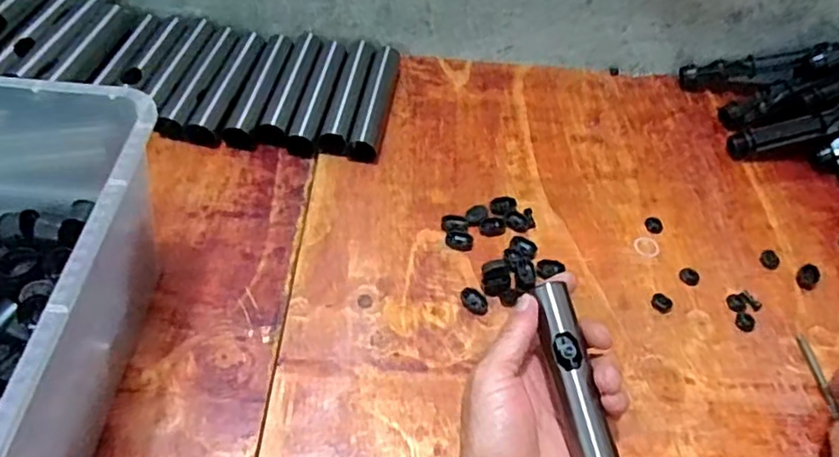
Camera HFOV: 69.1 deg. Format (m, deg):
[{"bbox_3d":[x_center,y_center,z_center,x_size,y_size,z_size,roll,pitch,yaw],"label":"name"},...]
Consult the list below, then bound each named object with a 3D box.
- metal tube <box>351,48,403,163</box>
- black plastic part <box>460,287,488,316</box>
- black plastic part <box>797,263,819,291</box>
[{"bbox_3d":[-0.038,-0.118,0.574,0.022,0.023,0.145,9,52,2],"label":"metal tube"},{"bbox_3d":[0.041,0.054,0.456,0.024,0.005,0.016,37,58,22],"label":"black plastic part"},{"bbox_3d":[0.313,0.038,0.490,0.023,0.007,0.016,-35,62,-27],"label":"black plastic part"}]

